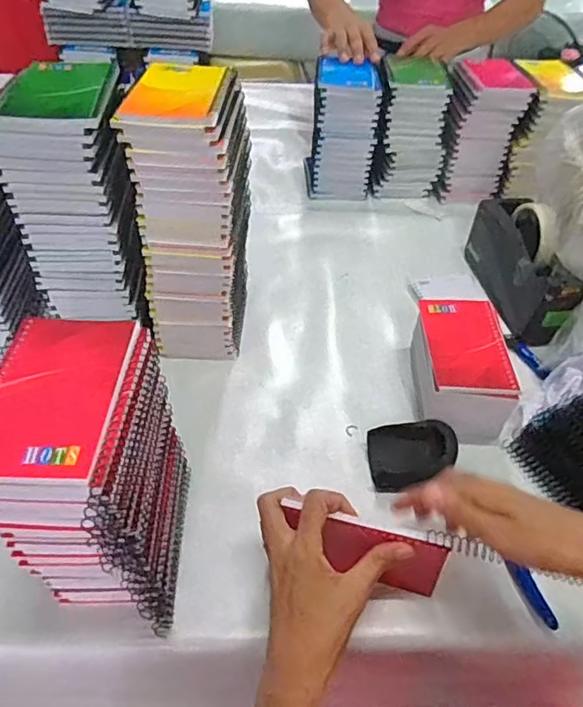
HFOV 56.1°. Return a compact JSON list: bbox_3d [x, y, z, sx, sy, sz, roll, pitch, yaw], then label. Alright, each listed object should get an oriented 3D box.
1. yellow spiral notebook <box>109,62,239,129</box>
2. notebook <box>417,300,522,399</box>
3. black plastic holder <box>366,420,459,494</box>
[{"bbox_3d":[-0.102,-0.243,0.508,0.088,0.016,0.125,6,46,5],"label":"yellow spiral notebook"},{"bbox_3d":[0.180,-0.009,0.564,0.079,0.013,0.129,2,46,0],"label":"notebook"},{"bbox_3d":[0.118,0.096,0.541,0.084,0.031,0.066,-8,48,-12],"label":"black plastic holder"}]

